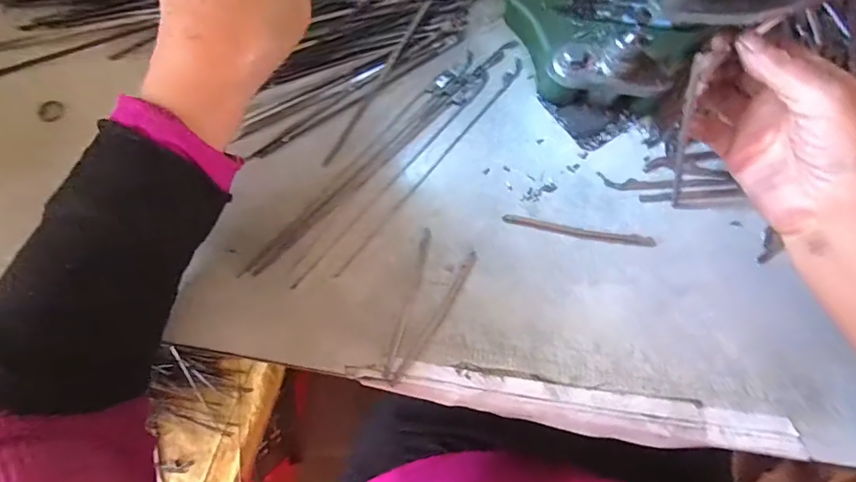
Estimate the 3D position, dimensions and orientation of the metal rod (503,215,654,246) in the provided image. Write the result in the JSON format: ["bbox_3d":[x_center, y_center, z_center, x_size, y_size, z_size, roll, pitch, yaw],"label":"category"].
[{"bbox_3d":[0.100,-0.006,0.300,0.099,0.004,0.008,9,74,2],"label":"metal rod"}]

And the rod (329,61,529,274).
[{"bbox_3d":[0.006,-0.055,0.316,0.009,0.004,0.205,37,77,9],"label":"rod"}]

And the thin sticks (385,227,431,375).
[{"bbox_3d":[-0.012,0.038,0.288,0.008,0.004,0.096,16,75,4],"label":"thin sticks"}]

